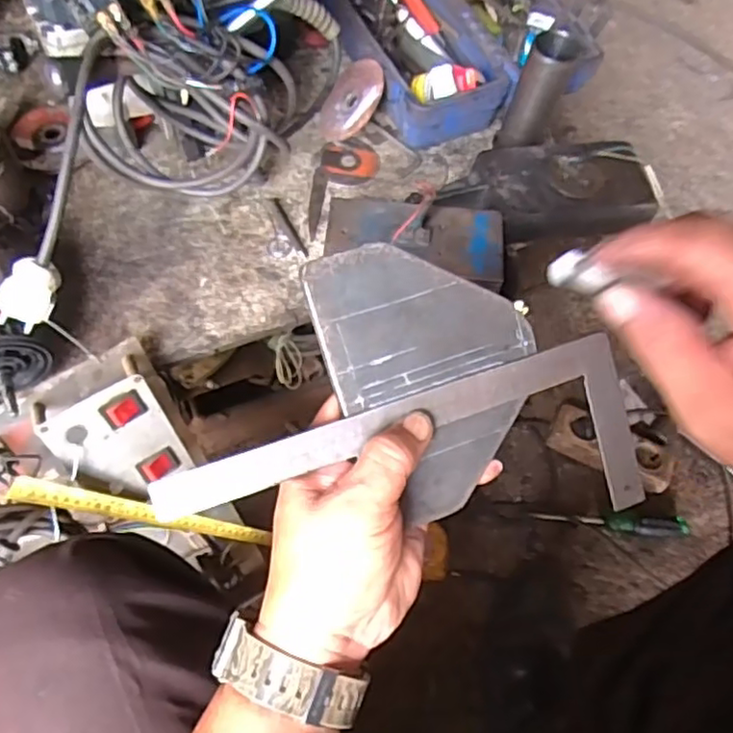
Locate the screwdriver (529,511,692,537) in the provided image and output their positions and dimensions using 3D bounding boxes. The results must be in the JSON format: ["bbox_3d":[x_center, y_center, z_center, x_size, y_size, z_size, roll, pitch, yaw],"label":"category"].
[{"bbox_3d":[0.326,0.201,0.838,0.203,0.029,0.021,5,61,-2],"label":"screwdriver"}]

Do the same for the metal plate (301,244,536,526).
[{"bbox_3d":[0.036,0.004,0.328,0.102,0.005,0.139,-18,98,-11],"label":"metal plate"}]

